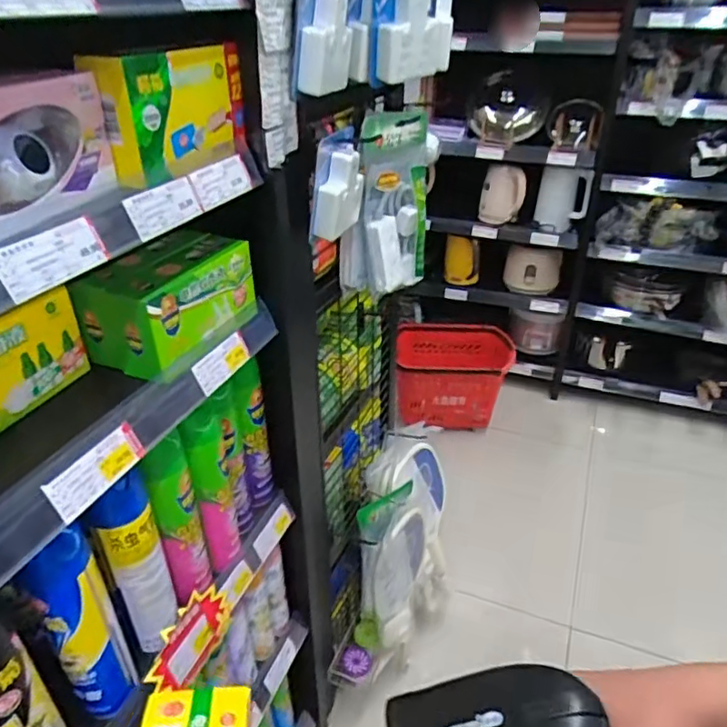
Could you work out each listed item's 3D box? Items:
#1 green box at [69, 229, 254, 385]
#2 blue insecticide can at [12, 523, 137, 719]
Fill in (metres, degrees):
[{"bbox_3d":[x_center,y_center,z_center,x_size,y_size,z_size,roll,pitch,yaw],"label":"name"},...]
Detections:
[{"bbox_3d":[-0.222,-0.075,0.680,0.114,0.099,0.195,12,34,18],"label":"green box"},{"bbox_3d":[-0.295,0.271,0.614,0.067,0.281,0.054,-20,37,-28],"label":"blue insecticide can"}]

